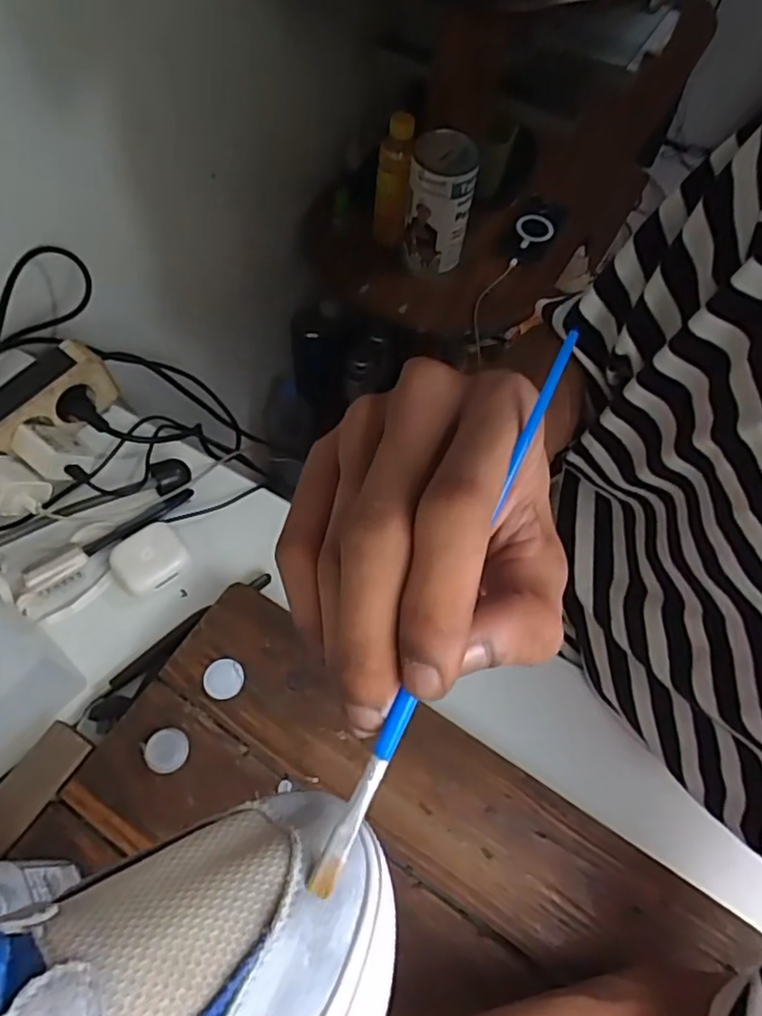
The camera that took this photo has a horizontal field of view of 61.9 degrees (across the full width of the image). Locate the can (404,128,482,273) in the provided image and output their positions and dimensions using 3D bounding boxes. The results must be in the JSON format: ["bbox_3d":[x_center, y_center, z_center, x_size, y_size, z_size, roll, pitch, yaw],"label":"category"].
[{"bbox_3d":[0.080,-0.408,0.865,0.081,0.178,0.086,1,62,-2],"label":"can"}]

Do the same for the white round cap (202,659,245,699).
[{"bbox_3d":[-0.109,0.118,0.440,0.027,0.004,0.027,1,62,-2],"label":"white round cap"}]

